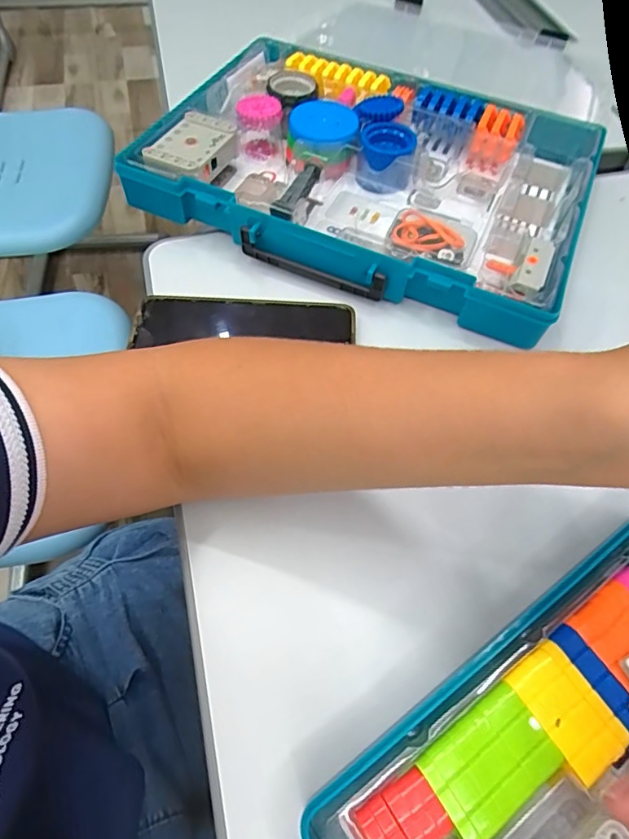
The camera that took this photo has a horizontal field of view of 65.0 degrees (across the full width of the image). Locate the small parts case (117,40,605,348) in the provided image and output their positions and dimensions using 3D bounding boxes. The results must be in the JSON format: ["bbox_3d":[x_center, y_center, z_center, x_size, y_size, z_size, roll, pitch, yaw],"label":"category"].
[{"bbox_3d":[0.049,-0.217,0.431,0.348,0.048,0.242,21,60,9],"label":"small parts case"}]

